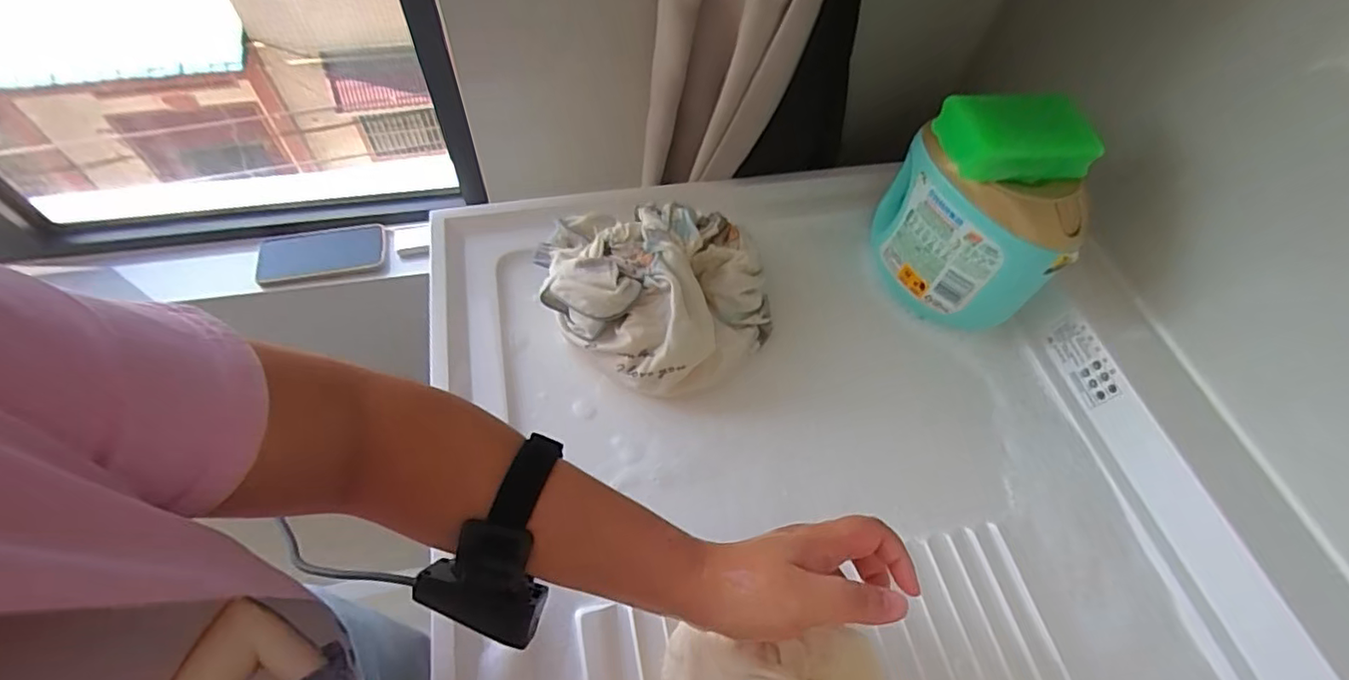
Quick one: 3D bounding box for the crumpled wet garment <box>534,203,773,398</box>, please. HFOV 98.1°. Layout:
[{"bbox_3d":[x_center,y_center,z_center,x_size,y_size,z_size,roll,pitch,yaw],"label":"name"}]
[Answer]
[{"bbox_3d":[-0.016,-0.040,0.516,0.199,0.091,0.161,2,58,-3],"label":"crumpled wet garment"}]

